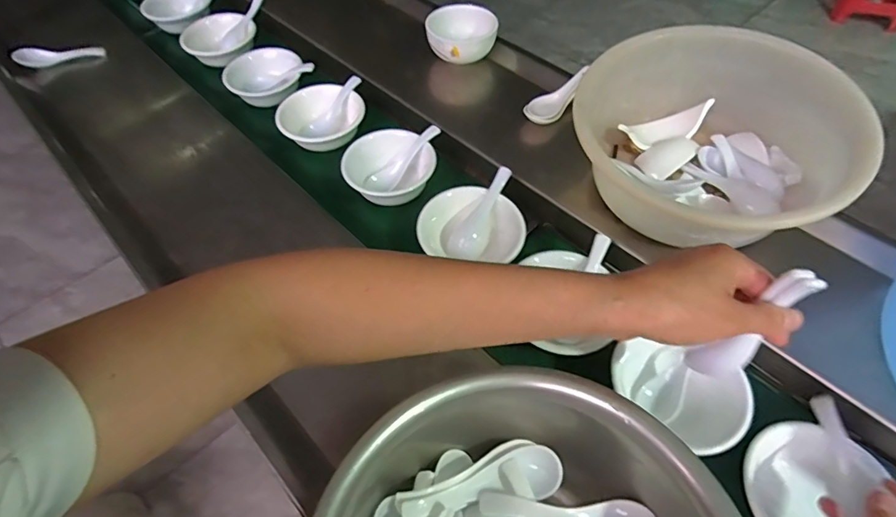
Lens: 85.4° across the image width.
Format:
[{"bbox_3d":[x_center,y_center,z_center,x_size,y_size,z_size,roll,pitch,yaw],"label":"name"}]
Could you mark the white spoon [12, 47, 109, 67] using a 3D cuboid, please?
[{"bbox_3d":[-0.641,-0.338,0.804,0.124,0.035,0.026,-23,60,-31],"label":"white spoon"}]

